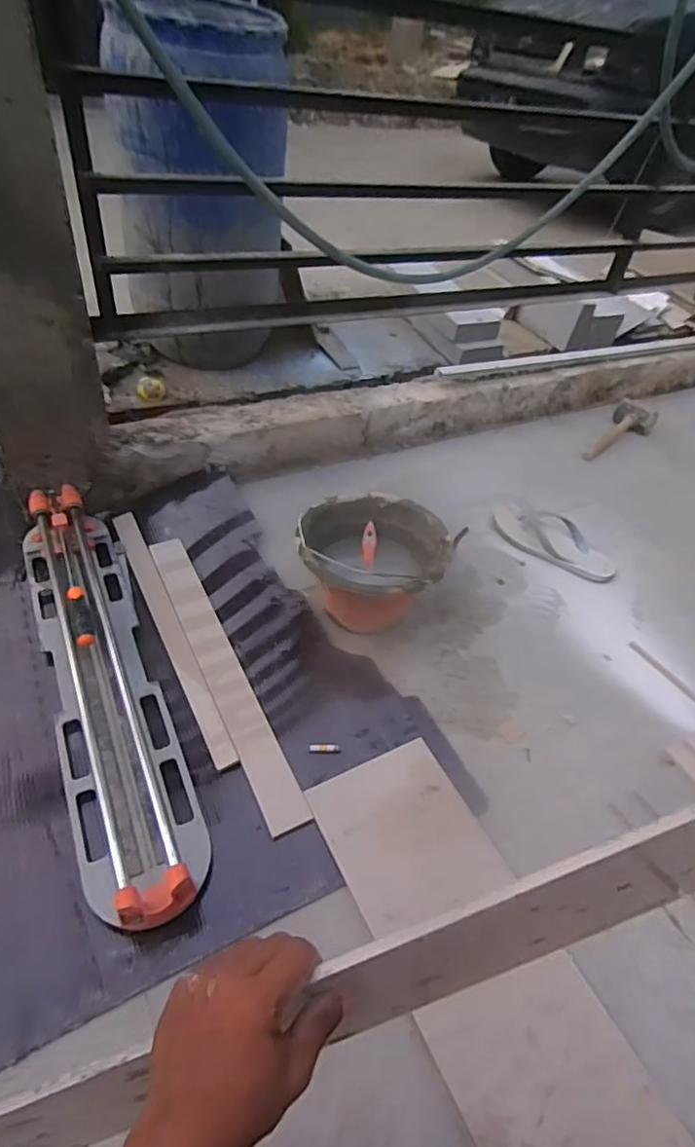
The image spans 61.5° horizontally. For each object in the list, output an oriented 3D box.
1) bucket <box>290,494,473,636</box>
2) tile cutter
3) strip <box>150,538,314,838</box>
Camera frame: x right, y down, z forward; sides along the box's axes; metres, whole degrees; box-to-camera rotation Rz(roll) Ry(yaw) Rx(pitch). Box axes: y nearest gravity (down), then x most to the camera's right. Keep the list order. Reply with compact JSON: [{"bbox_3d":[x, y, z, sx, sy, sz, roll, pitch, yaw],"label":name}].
[{"bbox_3d":[0.041,-0.005,1.022,0.252,0.169,0.236,4,45,-4],"label":"bucket"},{"bbox_3d":[-0.372,0.130,0.866,0.150,0.089,0.745,-16,49,-22],"label":"tile cutter"},{"bbox_3d":[-0.208,0.142,0.944,0.064,0.012,0.594,-15,49,-26],"label":"strip"}]

